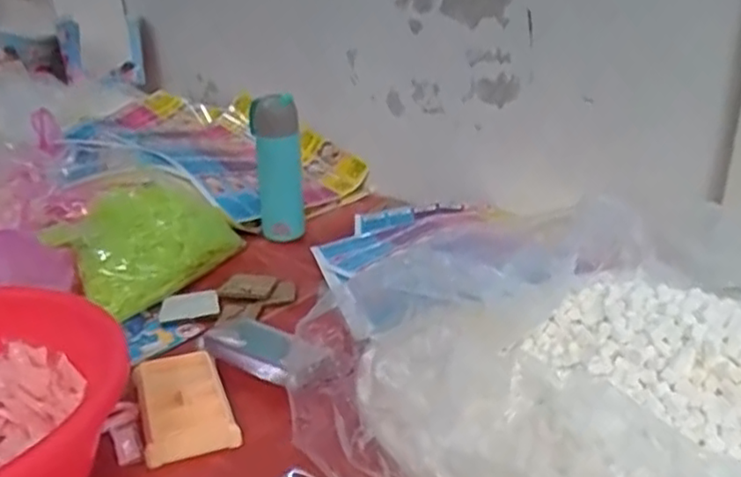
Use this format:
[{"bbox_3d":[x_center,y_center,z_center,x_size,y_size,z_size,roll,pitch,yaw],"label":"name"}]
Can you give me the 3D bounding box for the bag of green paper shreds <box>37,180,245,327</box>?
[{"bbox_3d":[-0.282,-0.003,0.880,0.165,0.100,0.209,20,32,39],"label":"bag of green paper shreds"}]

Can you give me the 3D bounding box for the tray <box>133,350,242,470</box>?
[{"bbox_3d":[-0.180,0.156,0.661,0.078,0.030,0.137,-11,26,-22],"label":"tray"}]

